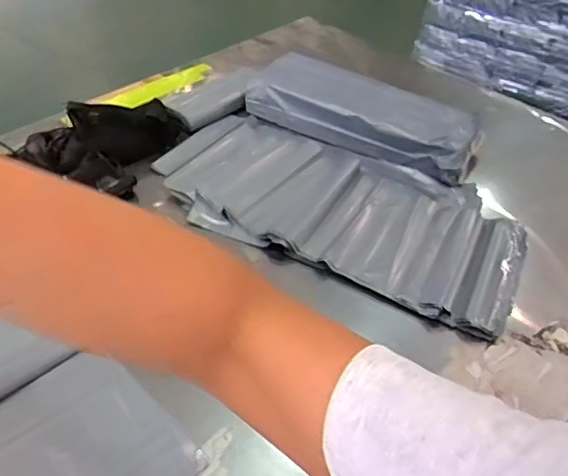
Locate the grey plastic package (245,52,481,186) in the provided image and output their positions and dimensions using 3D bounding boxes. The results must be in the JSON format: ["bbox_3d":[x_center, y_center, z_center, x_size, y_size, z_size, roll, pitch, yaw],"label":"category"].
[{"bbox_3d":[0.192,-0.321,1.480,0.584,0.110,0.181,28,47,22],"label":"grey plastic package"}]

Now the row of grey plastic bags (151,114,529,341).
[{"bbox_3d":[0.133,-0.094,1.361,0.835,0.077,0.453,22,45,17],"label":"row of grey plastic bags"}]

